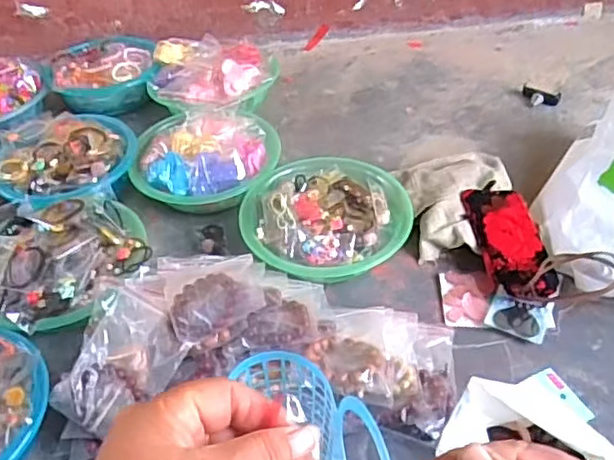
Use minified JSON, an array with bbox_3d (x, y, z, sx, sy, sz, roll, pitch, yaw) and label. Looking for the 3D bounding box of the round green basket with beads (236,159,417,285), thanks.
[{"bbox_3d":[0.025,-0.021,0.936,0.234,0.069,0.207,-9,42,-7],"label":"round green basket with beads"}]

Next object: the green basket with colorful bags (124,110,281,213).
[{"bbox_3d":[-0.161,-0.106,1.037,0.234,0.101,0.196,-8,42,-6],"label":"green basket with colorful bags"}]

